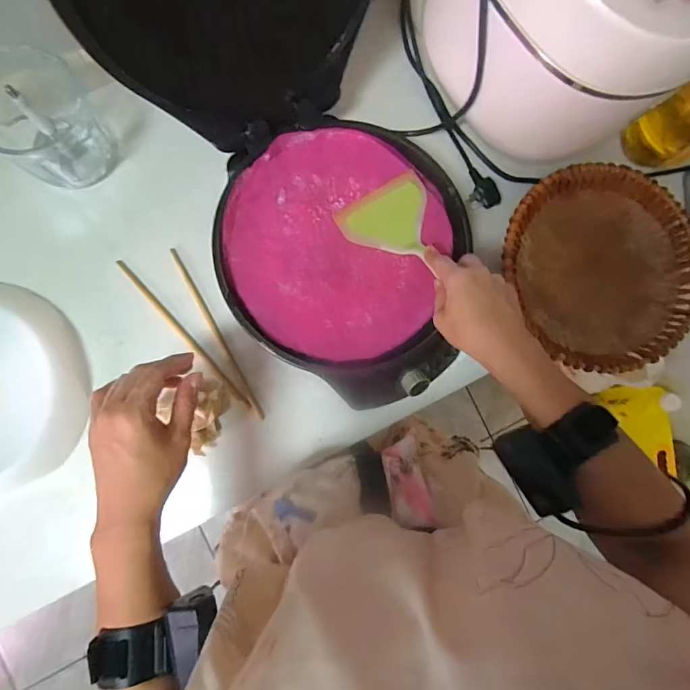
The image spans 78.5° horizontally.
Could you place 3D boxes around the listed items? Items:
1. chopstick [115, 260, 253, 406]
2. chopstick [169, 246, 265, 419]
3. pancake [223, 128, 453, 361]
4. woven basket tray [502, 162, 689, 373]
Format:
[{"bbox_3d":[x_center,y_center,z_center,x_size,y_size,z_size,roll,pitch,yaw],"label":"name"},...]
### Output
[{"bbox_3d":[-0.195,-0.012,0.515,0.009,0.015,0.232,-42,90,-8],"label":"chopstick"},{"bbox_3d":[-0.156,-0.014,0.516,0.009,0.011,0.231,-27,88,-8],"label":"chopstick"},{"bbox_3d":[-0.009,-0.117,0.490,0.246,0.010,0.252,1,85,-6],"label":"pancake"},{"bbox_3d":[0.324,-0.099,0.549,0.232,0.064,0.246,-23,88,-8],"label":"woven basket tray"}]

